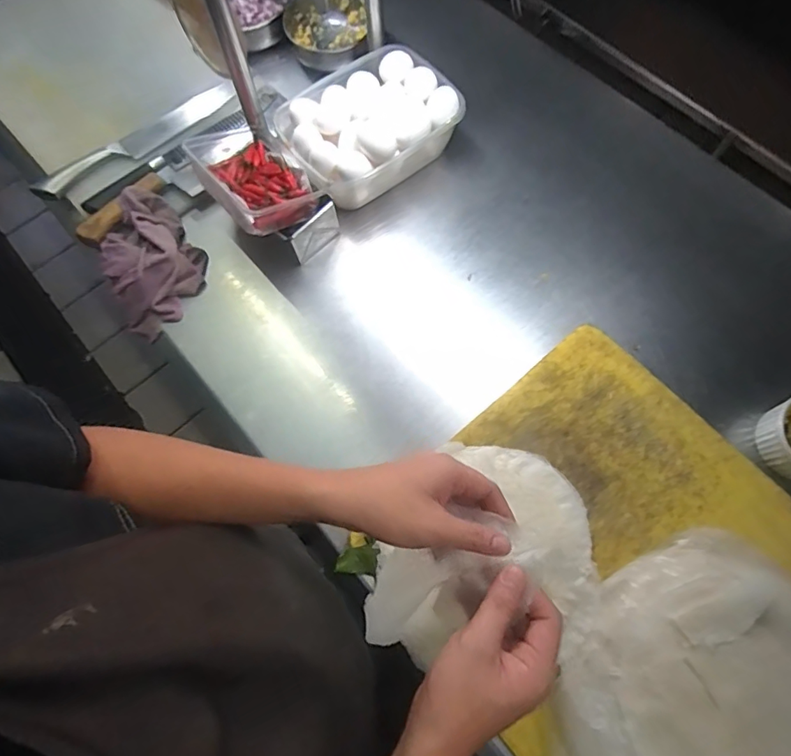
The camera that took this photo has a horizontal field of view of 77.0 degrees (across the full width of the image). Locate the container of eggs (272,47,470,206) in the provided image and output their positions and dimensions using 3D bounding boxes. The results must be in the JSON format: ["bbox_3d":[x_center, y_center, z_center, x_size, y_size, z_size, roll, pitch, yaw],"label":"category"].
[{"bbox_3d":[-0.043,-0.344,0.700,0.230,0.088,0.179,-38,74,-12],"label":"container of eggs"}]

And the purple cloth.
[{"bbox_3d":[-0.332,-0.163,0.661,0.127,0.049,0.190,-31,73,-10],"label":"purple cloth"}]

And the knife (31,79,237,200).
[{"bbox_3d":[-0.384,-0.359,0.742,0.319,0.031,0.046,-36,74,-11],"label":"knife"}]

